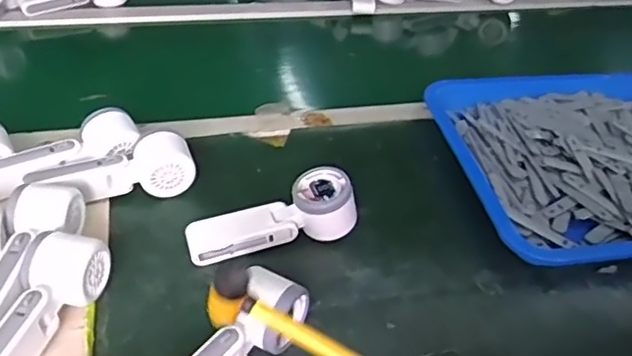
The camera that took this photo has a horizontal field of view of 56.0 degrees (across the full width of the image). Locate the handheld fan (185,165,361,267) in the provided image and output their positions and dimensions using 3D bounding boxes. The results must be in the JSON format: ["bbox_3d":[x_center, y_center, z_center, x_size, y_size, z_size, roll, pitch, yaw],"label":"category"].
[{"bbox_3d":[-0.040,0.035,0.569,0.166,0.051,0.052,-11,42,-17],"label":"handheld fan"}]

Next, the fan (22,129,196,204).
[{"bbox_3d":[-0.212,-0.004,0.628,0.166,0.049,0.052,-9,42,-15],"label":"fan"}]

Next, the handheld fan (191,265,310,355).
[{"bbox_3d":[-0.073,0.136,0.460,0.049,0.041,0.164,28,47,26],"label":"handheld fan"}]

